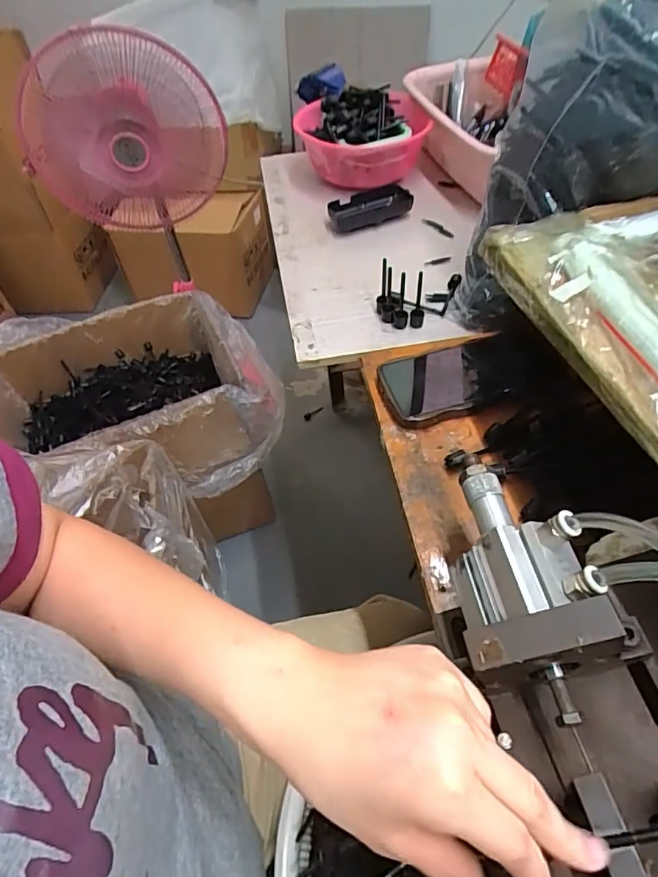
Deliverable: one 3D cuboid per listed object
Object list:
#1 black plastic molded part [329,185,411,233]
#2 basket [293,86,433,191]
[{"bbox_3d":[0.052,-0.306,0.684,0.102,0.031,0.049,-16,52,-8],"label":"black plastic molded part"},{"bbox_3d":[0.046,-0.419,0.717,0.177,0.087,0.150,-9,51,-2],"label":"basket"}]

